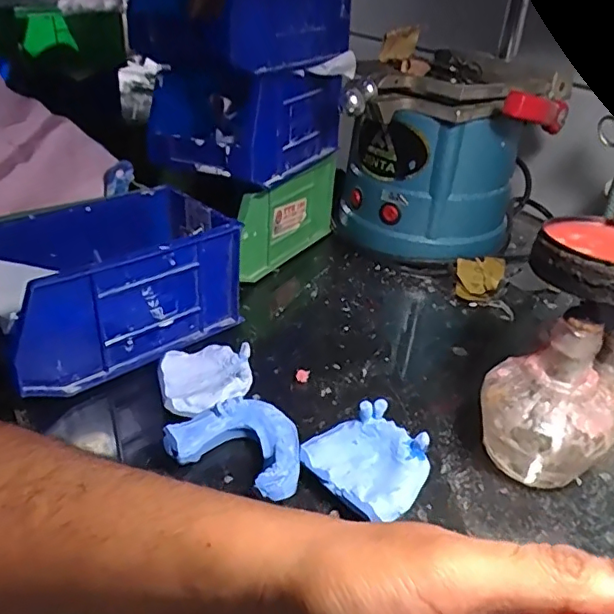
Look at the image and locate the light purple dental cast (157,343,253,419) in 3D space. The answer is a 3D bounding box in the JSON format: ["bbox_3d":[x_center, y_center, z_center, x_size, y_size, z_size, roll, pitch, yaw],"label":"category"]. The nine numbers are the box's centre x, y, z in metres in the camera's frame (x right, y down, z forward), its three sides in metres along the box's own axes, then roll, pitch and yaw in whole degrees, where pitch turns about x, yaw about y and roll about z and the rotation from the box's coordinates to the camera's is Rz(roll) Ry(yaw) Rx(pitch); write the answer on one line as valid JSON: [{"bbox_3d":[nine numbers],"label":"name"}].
[{"bbox_3d":[-0.067,0.047,0.369,0.058,0.026,0.056,3,33,-2],"label":"light purple dental cast"}]

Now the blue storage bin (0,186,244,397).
[{"bbox_3d":[-0.142,-0.015,0.401,0.165,0.089,0.104,-21,40,-34],"label":"blue storage bin"}]

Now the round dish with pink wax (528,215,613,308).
[{"bbox_3d":[0.158,-0.026,0.292,0.071,0.019,0.072,19,36,23],"label":"round dish with pink wax"}]

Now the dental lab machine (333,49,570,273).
[{"bbox_3d":[0.136,-0.136,0.544,0.203,0.171,0.160,8,33,6],"label":"dental lab machine"}]

